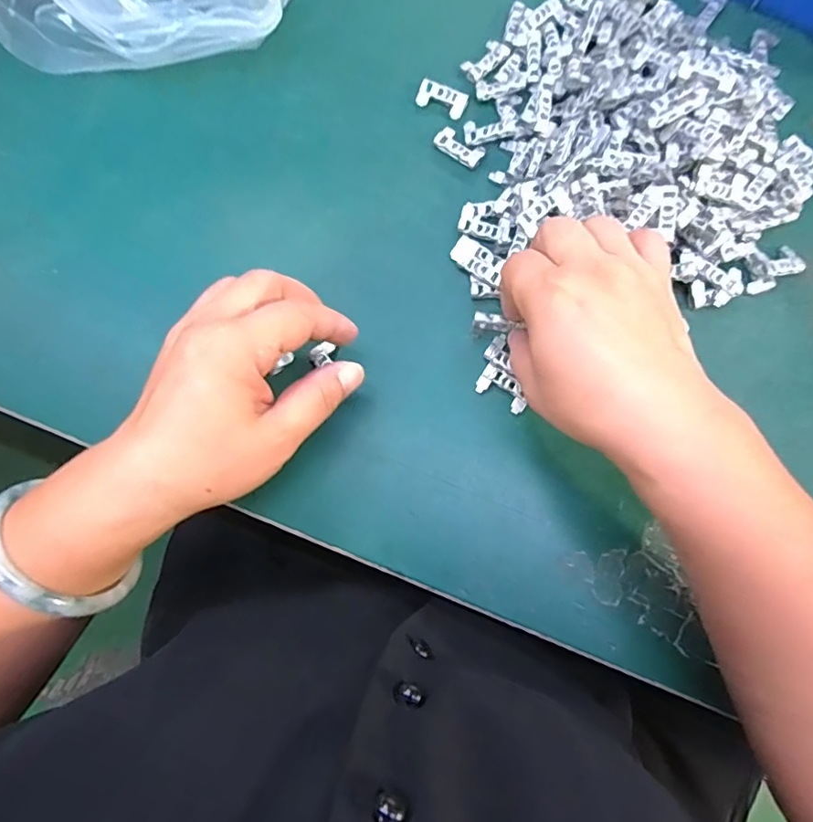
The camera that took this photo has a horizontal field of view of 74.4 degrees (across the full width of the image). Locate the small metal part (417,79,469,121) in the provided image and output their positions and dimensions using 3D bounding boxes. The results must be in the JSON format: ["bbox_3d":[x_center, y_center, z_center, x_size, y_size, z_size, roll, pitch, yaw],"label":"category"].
[{"bbox_3d":[0.022,-0.193,0.330,0.029,0.005,0.017,24,80,4],"label":"small metal part"}]

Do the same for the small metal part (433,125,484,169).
[{"bbox_3d":[0.032,-0.160,0.325,0.031,0.004,0.016,36,81,6],"label":"small metal part"}]

